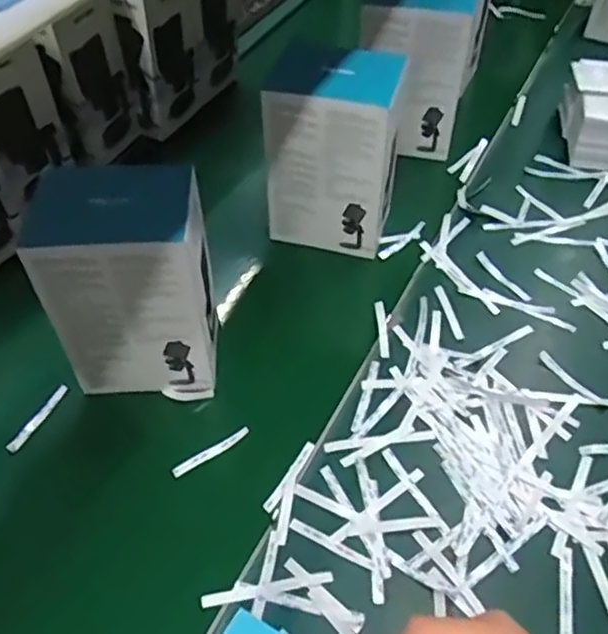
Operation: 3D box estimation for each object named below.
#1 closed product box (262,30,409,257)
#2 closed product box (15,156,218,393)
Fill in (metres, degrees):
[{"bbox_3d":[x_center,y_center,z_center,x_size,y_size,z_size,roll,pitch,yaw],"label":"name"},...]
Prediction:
[{"bbox_3d":[0.039,-0.210,0.823,0.152,0.236,0.099,12,52,10],"label":"closed product box"},{"bbox_3d":[-0.176,-0.032,0.689,0.154,0.221,0.121,0,50,1],"label":"closed product box"}]

